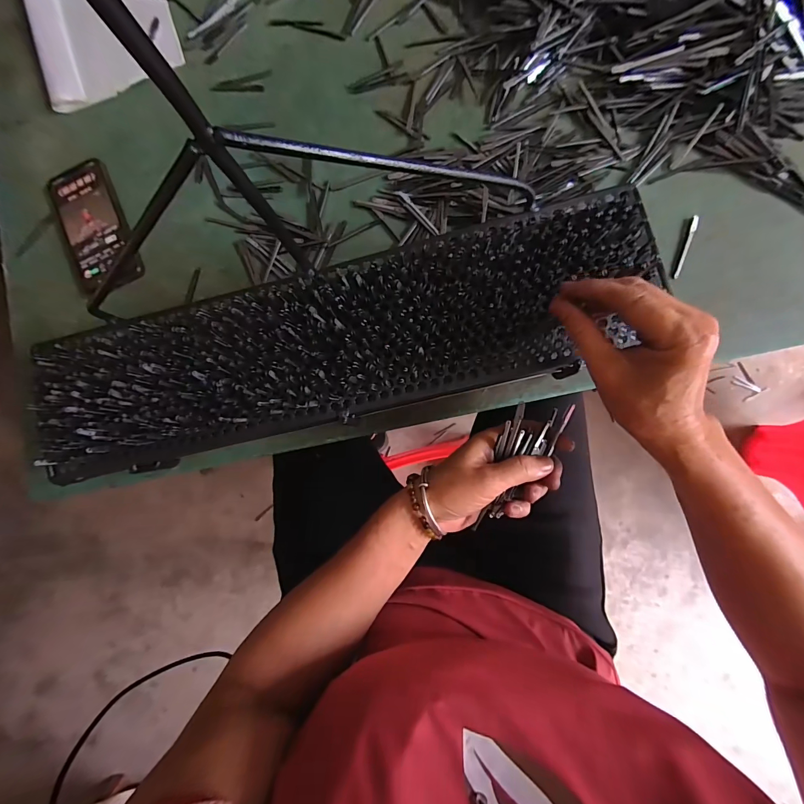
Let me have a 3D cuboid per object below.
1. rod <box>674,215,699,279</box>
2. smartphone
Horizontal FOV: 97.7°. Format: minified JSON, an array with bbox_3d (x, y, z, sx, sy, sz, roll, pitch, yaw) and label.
[{"bbox_3d":[0.291,-0.159,0.359,0.007,0.004,0.066,18,89,7],"label":"rod"},{"bbox_3d":[-0.375,-0.211,0.420,0.083,0.011,0.174,-23,85,4],"label":"smartphone"}]

